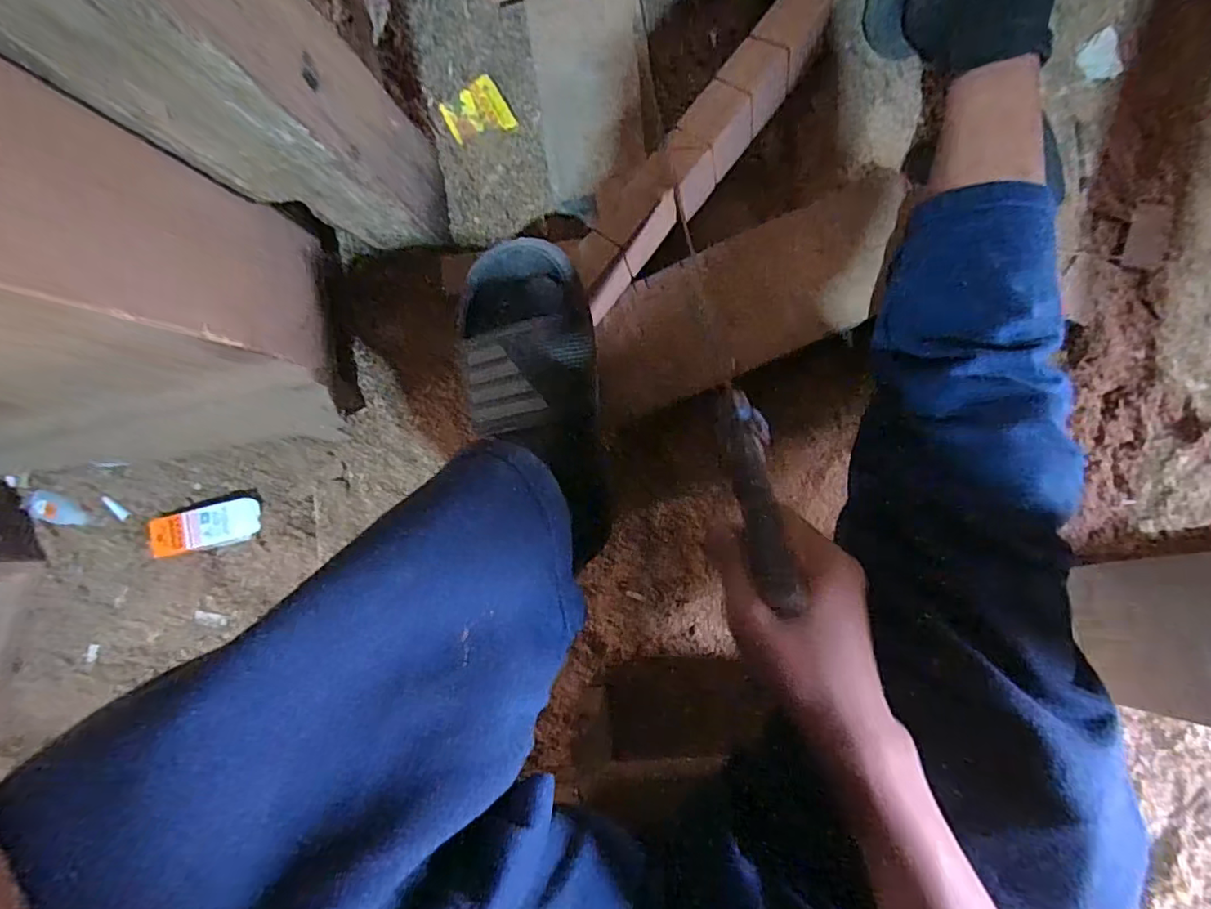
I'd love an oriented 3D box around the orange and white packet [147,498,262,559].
[{"bbox_3d":[-0.433,0.080,0.630,0.135,0.014,0.045,-12,86,8],"label":"orange and white packet"}]

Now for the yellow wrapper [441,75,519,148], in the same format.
[{"bbox_3d":[-0.126,-0.335,0.577,0.059,0.005,0.058,-31,83,7],"label":"yellow wrapper"}]

